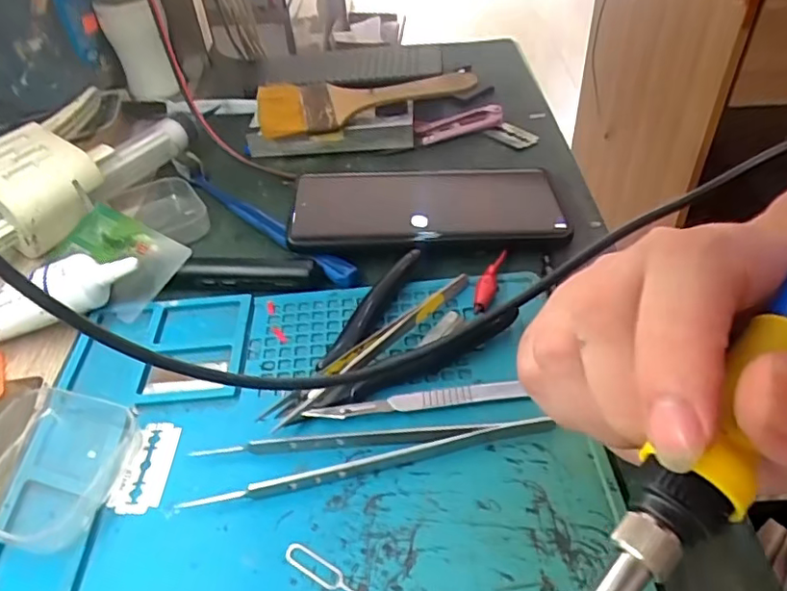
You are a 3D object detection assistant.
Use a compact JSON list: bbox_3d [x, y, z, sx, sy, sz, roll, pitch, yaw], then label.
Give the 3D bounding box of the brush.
[{"bbox_3d":[-0.021,-0.145,0.434,0.162,0.013,0.062,-2,50,4],"label":"brush"}]

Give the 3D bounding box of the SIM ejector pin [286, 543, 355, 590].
[{"bbox_3d":[-0.026,0.100,0.213,0.032,0.004,0.008,21,49,25],"label":"SIM ejector pin"}]

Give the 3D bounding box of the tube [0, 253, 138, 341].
[{"bbox_3d":[-0.200,0.007,0.304,0.129,0.023,0.025,-23,45,-1],"label":"tube"}]

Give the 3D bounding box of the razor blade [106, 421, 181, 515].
[{"bbox_3d":[-0.106,0.073,0.250,0.021,0.004,0.042,0,44,6],"label":"razor blade"}]

